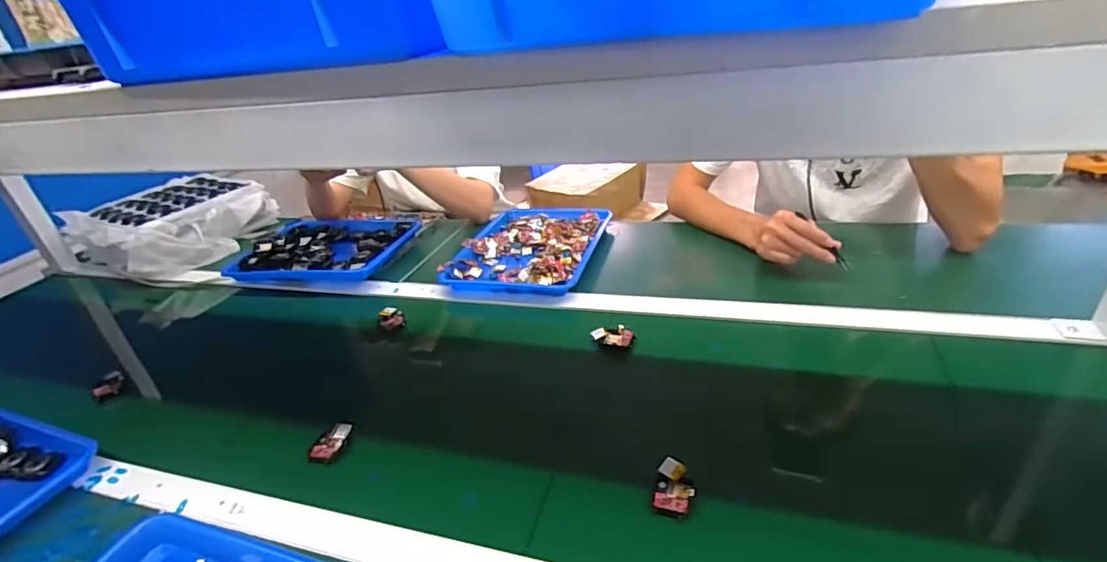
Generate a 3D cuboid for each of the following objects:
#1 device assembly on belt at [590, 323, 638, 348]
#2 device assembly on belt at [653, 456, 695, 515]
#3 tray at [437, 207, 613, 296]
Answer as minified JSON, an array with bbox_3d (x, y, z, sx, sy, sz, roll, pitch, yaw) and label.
[{"bbox_3d":[0.084,0.076,0.727,0.060,0.012,0.034,-2,30,13],"label":"device assembly on belt"},{"bbox_3d":[0.118,0.200,0.508,0.036,0.015,0.055,2,31,19],"label":"device assembly on belt"},{"bbox_3d":[-0.039,-0.072,1.000,0.248,0.028,0.317,3,31,20],"label":"tray"}]

